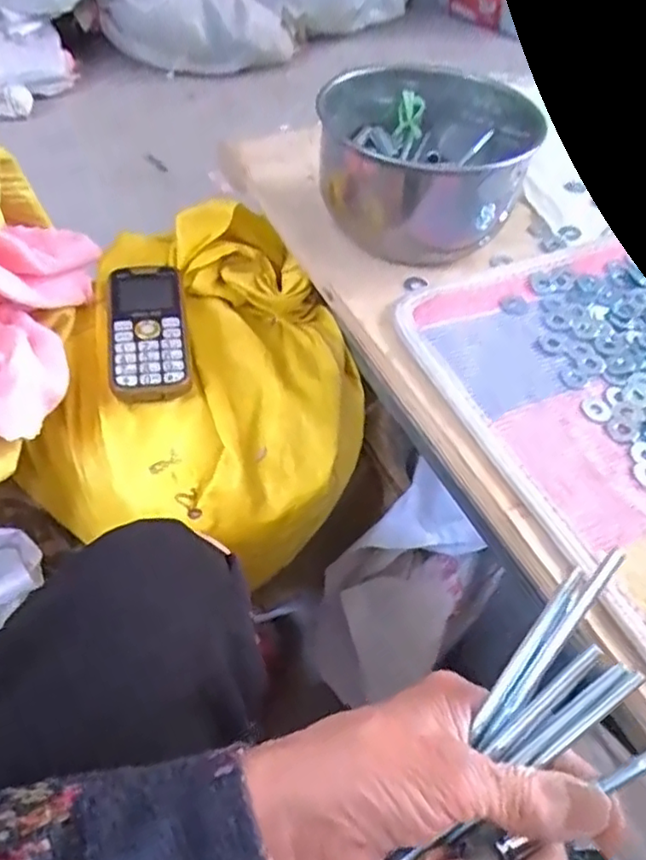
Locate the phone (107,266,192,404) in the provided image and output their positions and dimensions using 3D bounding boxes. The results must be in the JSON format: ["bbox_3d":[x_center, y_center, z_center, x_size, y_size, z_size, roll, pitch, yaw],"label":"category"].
[{"bbox_3d":[-0.140,-0.081,0.507,0.060,0.015,0.139,-5,57,-13],"label":"phone"}]

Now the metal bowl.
[{"bbox_3d":[0.080,-0.228,0.528,0.158,0.092,0.163,2,51,-3],"label":"metal bowl"}]

